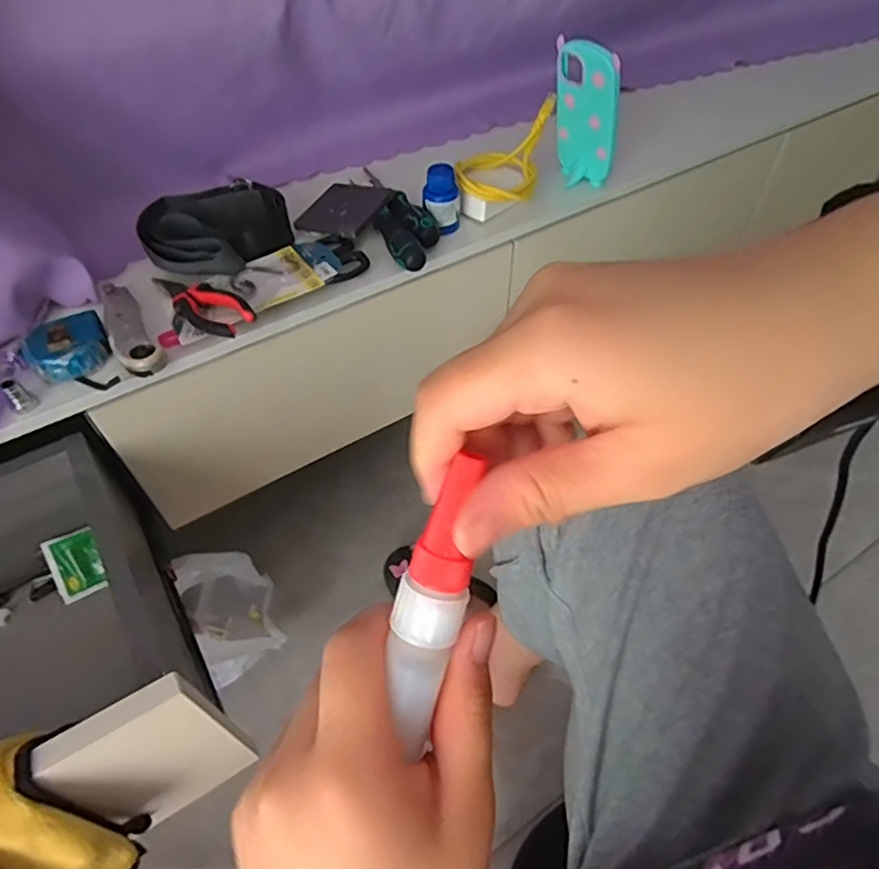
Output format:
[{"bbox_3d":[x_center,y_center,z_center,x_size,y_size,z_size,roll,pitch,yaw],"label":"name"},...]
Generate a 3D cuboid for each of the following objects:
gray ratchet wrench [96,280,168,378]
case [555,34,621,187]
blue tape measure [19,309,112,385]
[{"bbox_3d":[-0.306,-0.107,0.582,0.037,0.019,0.148,-28,56,-20],"label":"gray ratchet wrench"},{"bbox_3d":[0.174,-0.376,0.708,0.084,0.171,0.012,34,70,31],"label":"case"},{"bbox_3d":[-0.345,-0.082,0.557,0.069,0.031,0.059,-34,58,-23],"label":"blue tape measure"}]

